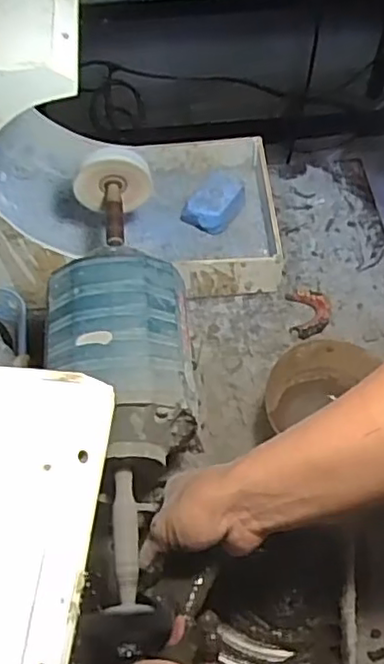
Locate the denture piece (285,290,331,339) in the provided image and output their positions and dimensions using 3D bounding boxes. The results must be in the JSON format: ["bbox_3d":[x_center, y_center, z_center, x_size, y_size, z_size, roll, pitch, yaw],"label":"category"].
[{"bbox_3d":[0.138,-0.022,0.756,0.049,0.010,0.062,-4,61,-2],"label":"denture piece"}]

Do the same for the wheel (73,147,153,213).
[{"bbox_3d":[-0.087,-0.165,0.701,0.081,0.085,0.019,-6,61,-3],"label":"wheel"}]

